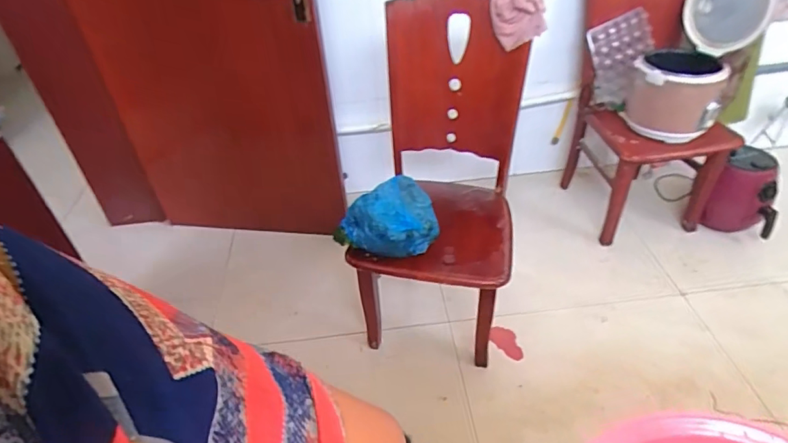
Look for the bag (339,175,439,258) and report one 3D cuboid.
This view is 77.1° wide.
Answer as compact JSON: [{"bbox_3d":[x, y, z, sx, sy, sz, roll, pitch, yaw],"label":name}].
[{"bbox_3d":[-0.015,-0.007,1.295,0.244,0.146,0.234,-5,39,-1],"label":"bag"}]

